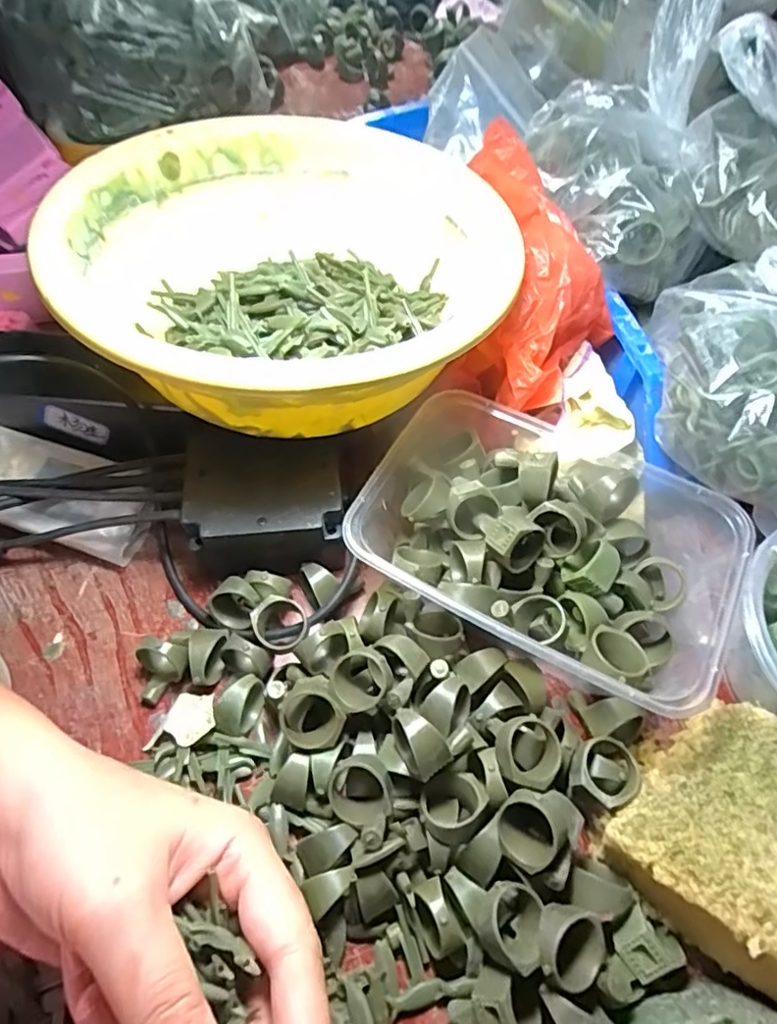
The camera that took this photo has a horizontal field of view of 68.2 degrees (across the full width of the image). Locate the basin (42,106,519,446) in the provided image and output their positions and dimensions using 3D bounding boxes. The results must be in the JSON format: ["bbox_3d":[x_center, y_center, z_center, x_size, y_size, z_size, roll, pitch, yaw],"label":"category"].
[{"bbox_3d":[-0.047,-0.129,0.312,0.226,0.082,0.212,0,58,0],"label":"basin"}]

